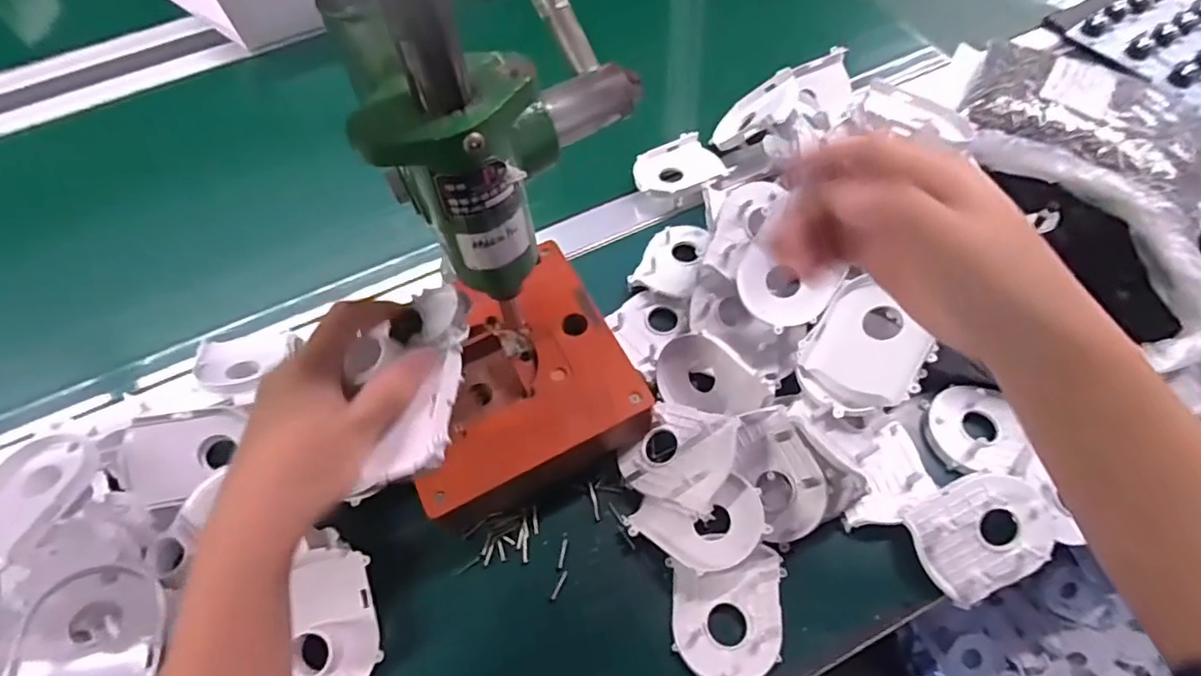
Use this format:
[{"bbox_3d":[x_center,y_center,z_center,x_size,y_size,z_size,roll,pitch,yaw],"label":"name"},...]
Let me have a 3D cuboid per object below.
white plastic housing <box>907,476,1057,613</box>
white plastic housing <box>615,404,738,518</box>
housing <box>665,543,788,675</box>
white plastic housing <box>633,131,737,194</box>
[{"bbox_3d":[0.239,0.123,0.375,0.078,0.014,0.064,-27,81,7],"label":"white plastic housing"},{"bbox_3d":[0.051,0.076,0.399,0.070,0.034,0.065,20,64,14],"label":"white plastic housing"},{"bbox_3d":[0.081,0.173,0.373,0.072,0.022,0.072,-6,61,0],"label":"housing"},{"bbox_3d":[0.069,-0.157,0.545,0.078,0.013,0.068,-21,62,-8],"label":"white plastic housing"}]

